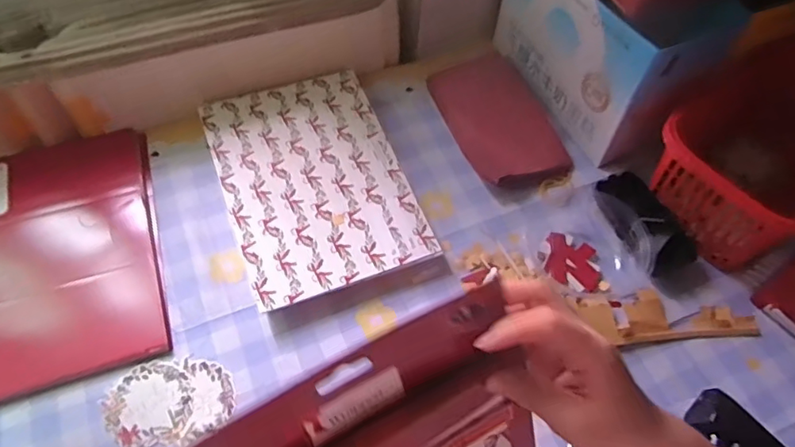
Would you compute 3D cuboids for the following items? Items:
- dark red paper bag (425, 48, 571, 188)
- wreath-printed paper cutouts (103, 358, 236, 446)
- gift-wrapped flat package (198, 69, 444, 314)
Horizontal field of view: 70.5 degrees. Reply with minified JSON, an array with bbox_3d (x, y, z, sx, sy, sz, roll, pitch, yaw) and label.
[{"bbox_3d":[0.115,-0.122,0.650,0.107,0.011,0.194,-17,59,-13],"label":"dark red paper bag"},{"bbox_3d":[-0.190,0.150,0.471,0.102,0.004,0.069,-1,57,-3],"label":"wreath-printed paper cutouts"},{"bbox_3d":[-0.088,-0.047,0.585,0.177,0.018,0.263,-18,59,-14],"label":"gift-wrapped flat package"}]

